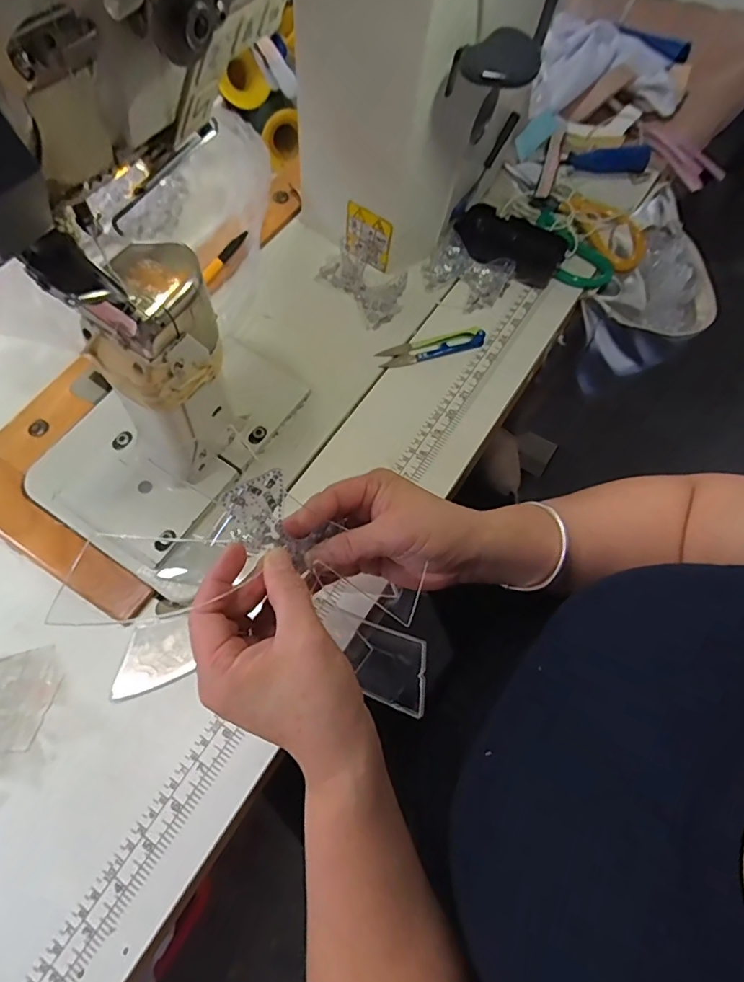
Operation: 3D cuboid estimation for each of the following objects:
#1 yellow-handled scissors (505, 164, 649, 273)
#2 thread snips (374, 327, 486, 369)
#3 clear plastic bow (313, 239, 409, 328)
[{"bbox_3d":[0.217,-0.301,0.567,0.058,0.028,0.181,-36,69,-16],"label":"yellow-handled scissors"},{"bbox_3d":[0.058,-0.138,0.503,0.103,0.012,0.022,-11,65,-5],"label":"thread snips"},{"bbox_3d":[-0.008,-0.204,0.518,0.053,0.029,0.084,-42,71,-18],"label":"clear plastic bow"}]

